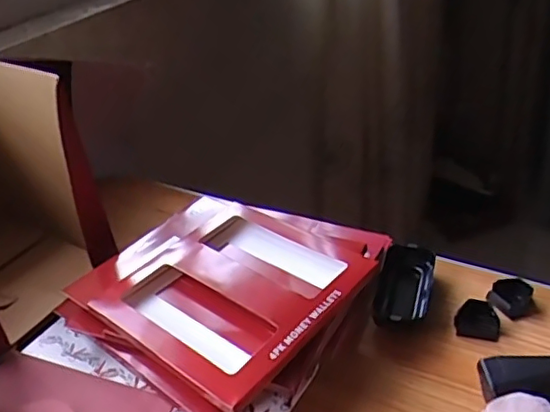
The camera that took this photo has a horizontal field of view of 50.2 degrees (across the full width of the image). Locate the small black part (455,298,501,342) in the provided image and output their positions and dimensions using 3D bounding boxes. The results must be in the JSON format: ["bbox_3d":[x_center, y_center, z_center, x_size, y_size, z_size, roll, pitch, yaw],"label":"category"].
[{"bbox_3d":[0.192,0.107,0.555,0.040,0.018,0.037,7,36,20],"label":"small black part"}]

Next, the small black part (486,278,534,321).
[{"bbox_3d":[0.234,0.088,0.577,0.039,0.014,0.036,-30,40,-30],"label":"small black part"}]

